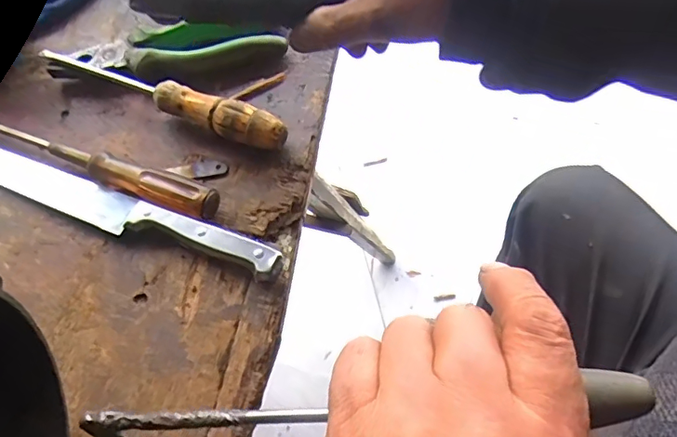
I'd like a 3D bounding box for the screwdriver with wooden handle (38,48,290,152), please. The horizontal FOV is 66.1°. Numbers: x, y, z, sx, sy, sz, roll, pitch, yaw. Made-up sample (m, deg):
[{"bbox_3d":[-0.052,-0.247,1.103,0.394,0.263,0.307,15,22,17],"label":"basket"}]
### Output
[{"bbox_3d":[-0.138,-0.097,0.418,0.213,0.031,0.025,23,65,14],"label":"screwdriver with wooden handle"}]

